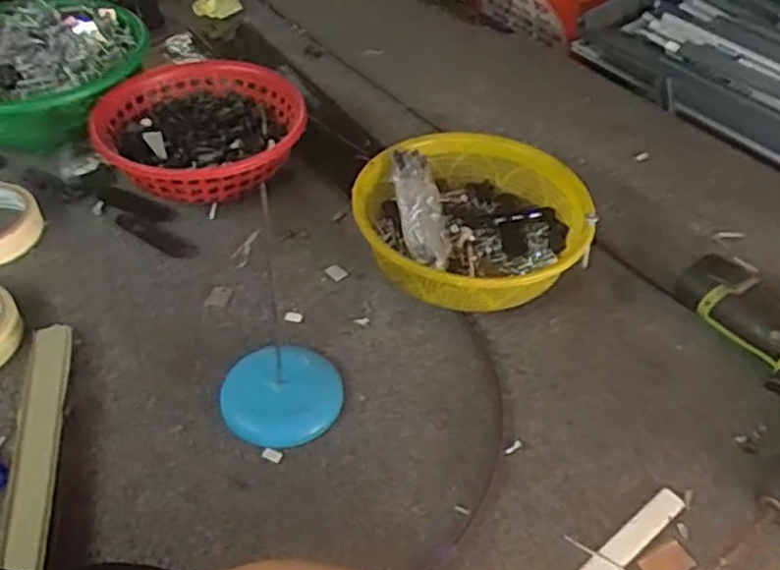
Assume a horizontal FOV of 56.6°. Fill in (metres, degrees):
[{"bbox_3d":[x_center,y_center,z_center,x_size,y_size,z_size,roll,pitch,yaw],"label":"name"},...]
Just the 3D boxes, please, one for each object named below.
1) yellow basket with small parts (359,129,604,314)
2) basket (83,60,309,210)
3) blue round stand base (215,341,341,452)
[{"bbox_3d":[0.068,-0.049,0.613,0.185,0.073,0.184,1,45,-1],"label":"yellow basket with small parts"},{"bbox_3d":[-0.178,-0.137,0.693,0.187,0.068,0.186,-7,45,-10],"label":"basket"},{"bbox_3d":[-0.075,0.076,0.516,0.085,0.011,0.078,1,45,-1],"label":"blue round stand base"}]

